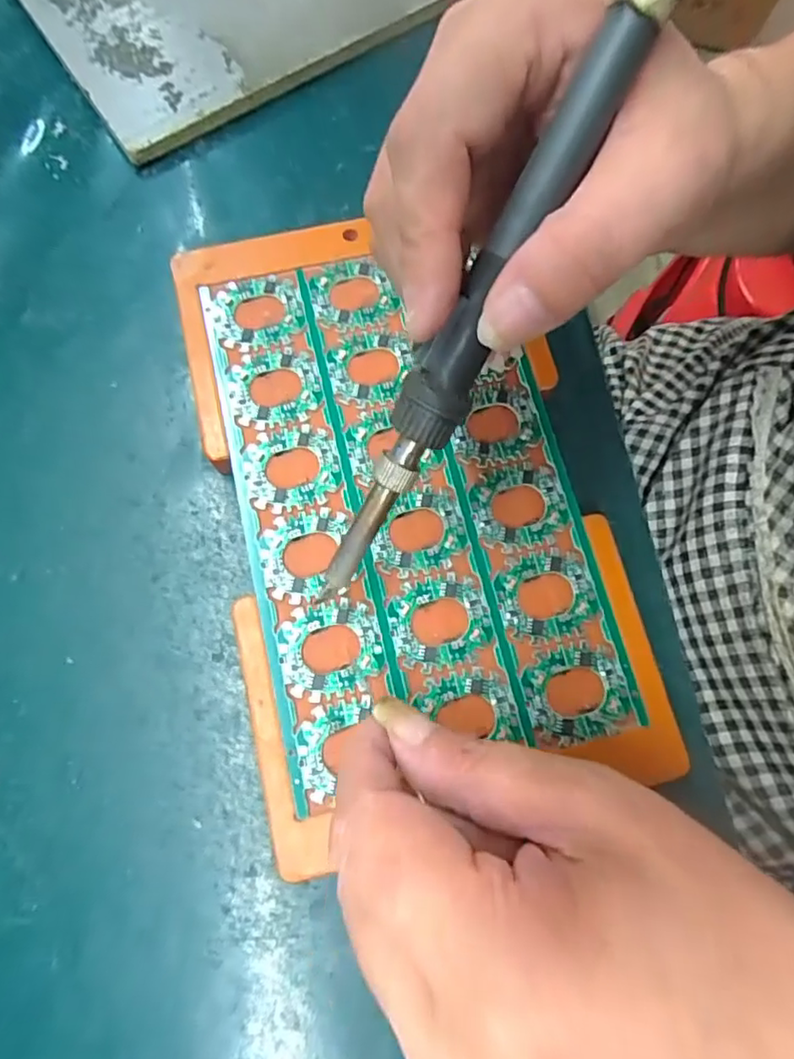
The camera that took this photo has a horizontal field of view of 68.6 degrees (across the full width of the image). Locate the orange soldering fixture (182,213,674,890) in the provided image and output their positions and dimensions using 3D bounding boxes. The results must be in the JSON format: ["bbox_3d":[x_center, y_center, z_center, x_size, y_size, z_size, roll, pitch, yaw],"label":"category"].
[{"bbox_3d":[0.002,-0.016,0.224,0.135,0.019,0.228,-14,76,-5],"label":"orange soldering fixture"}]

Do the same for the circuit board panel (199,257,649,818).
[{"bbox_3d":[0.002,-0.016,0.216,0.119,0.004,0.196,-13,76,-4],"label":"circuit board panel"}]

